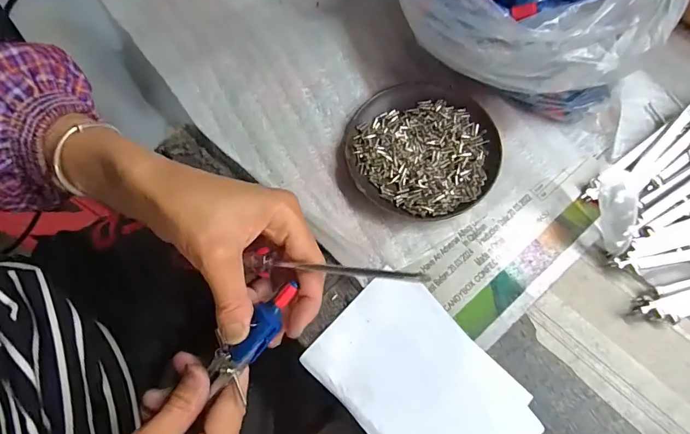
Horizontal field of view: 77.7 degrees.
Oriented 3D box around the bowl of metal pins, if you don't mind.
[{"bbox_3d":[0.061,-0.053,0.342,0.116,0.016,0.116,3,70,3],"label":"bowl of metal pins"}]

